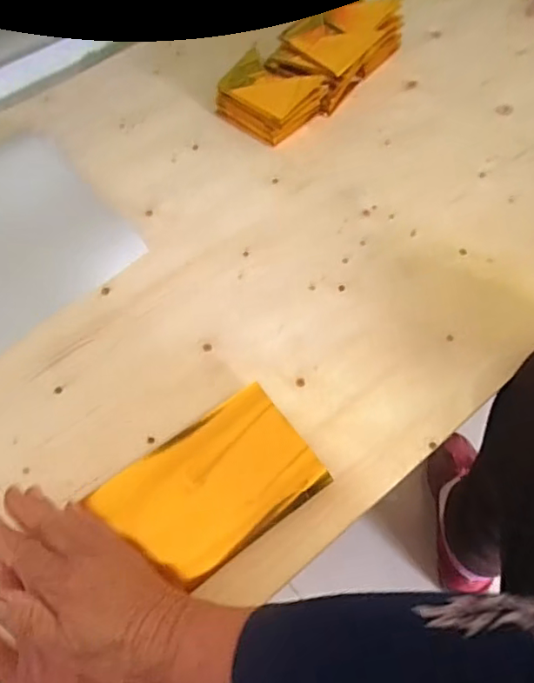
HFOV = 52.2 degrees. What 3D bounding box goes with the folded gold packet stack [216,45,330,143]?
[{"bbox_3d":[0.003,-0.279,0.621,0.103,0.049,0.084,35,67,21],"label":"folded gold packet stack"}]

